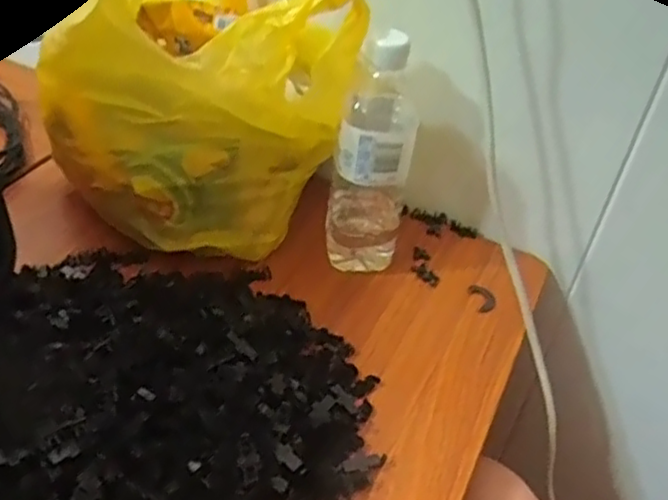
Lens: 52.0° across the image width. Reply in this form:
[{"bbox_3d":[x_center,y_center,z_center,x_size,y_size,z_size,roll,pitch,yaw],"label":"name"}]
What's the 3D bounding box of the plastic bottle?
[{"bbox_3d":[0.033,-0.076,0.570,0.062,0.202,0.070,10,41,3],"label":"plastic bottle"}]

